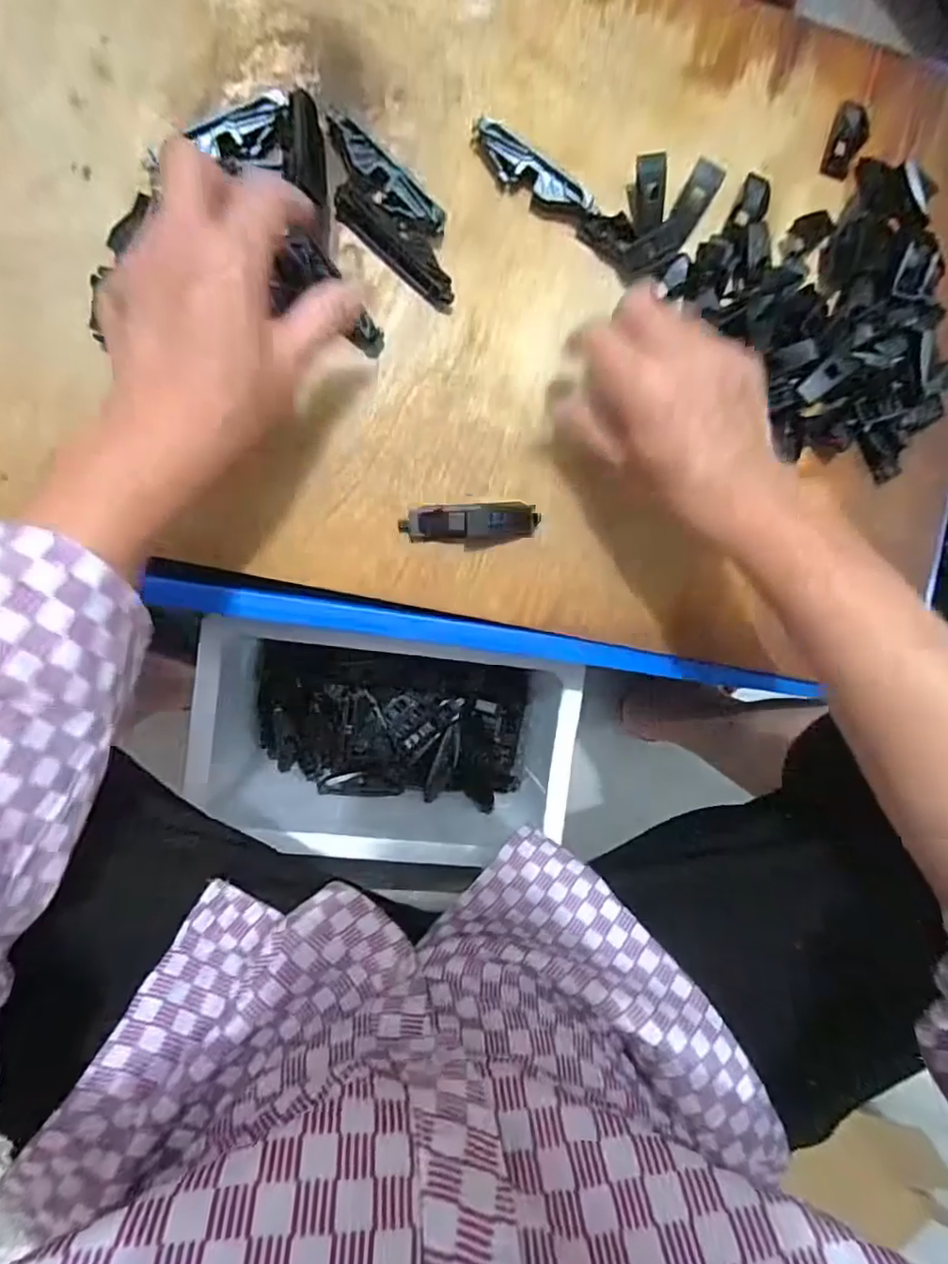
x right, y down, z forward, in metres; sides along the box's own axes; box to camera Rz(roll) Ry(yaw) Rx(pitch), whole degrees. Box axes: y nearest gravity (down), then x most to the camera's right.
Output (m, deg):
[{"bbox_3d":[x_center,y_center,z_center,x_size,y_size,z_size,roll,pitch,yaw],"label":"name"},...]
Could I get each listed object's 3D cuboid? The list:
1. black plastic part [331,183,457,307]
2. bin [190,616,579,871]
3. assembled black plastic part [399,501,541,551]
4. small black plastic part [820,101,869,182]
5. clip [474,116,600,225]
[{"bbox_3d":[-0.043,-0.222,0.346,0.082,0.014,0.021,41,88,-7],"label":"black plastic part"},{"bbox_3d":[-0.081,0.103,0.554,0.301,0.139,0.167,10,92,-7],"label":"bin"},{"bbox_3d":[-0.001,-0.063,0.363,0.081,0.017,0.026,-2,93,-7],"label":"assembled black plastic part"},{"bbox_3d":[0.231,-0.307,0.376,0.019,0.012,0.042,11,92,-7],"label":"small black plastic part"},{"bbox_3d":[0.033,-0.263,0.352,0.079,0.015,0.019,35,89,-7],"label":"clip"}]

